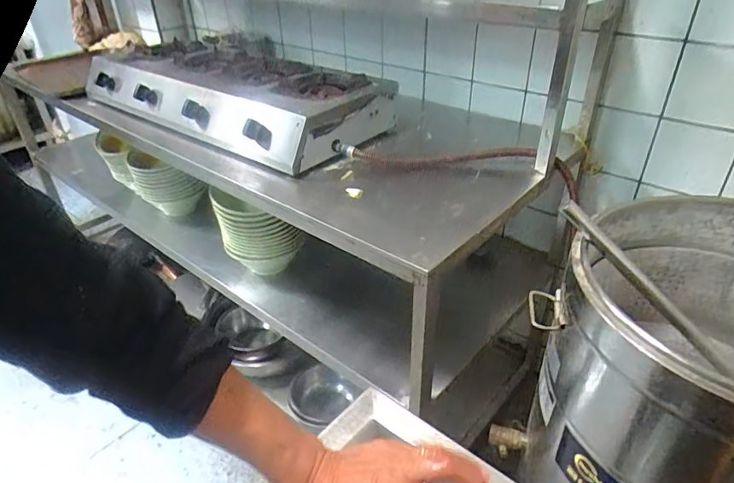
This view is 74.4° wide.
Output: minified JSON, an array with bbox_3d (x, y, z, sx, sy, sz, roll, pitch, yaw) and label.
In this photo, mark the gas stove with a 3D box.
[{"bbox_3d":[-0.384,-0.394,1.303,0.919,0.128,0.355,22,41,31],"label":"gas stove"}]

